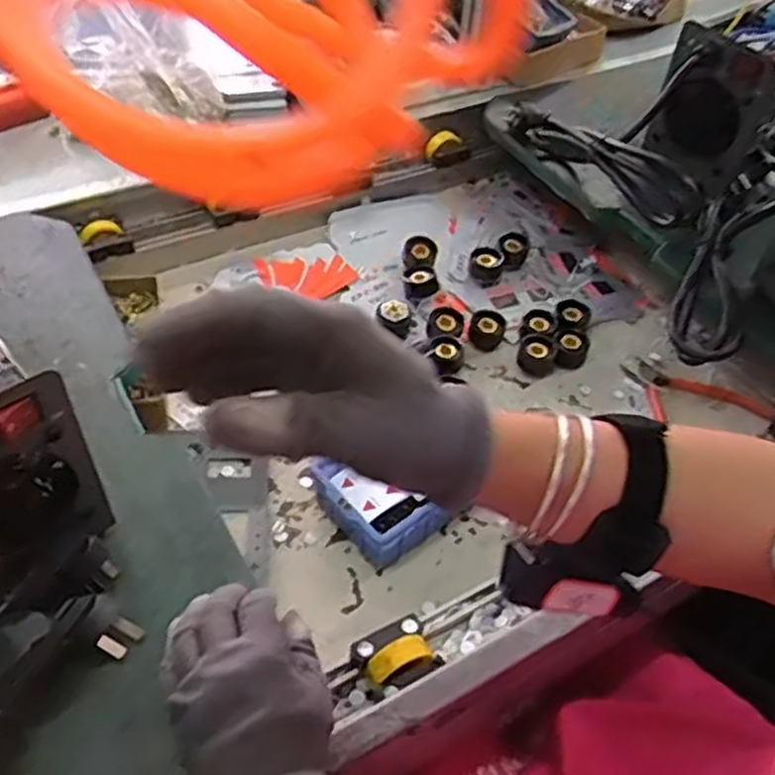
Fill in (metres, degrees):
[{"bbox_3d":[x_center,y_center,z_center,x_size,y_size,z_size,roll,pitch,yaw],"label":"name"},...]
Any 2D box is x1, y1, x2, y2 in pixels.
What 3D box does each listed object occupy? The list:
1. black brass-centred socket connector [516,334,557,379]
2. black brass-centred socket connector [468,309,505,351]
[{"bbox_3d":[0.158,-0.033,0.820,0.040,0.024,0.042,14,49,8],"label":"black brass-centred socket connector"},{"bbox_3d":[0.108,-0.064,0.840,0.038,0.027,0.039,15,49,9],"label":"black brass-centred socket connector"}]

